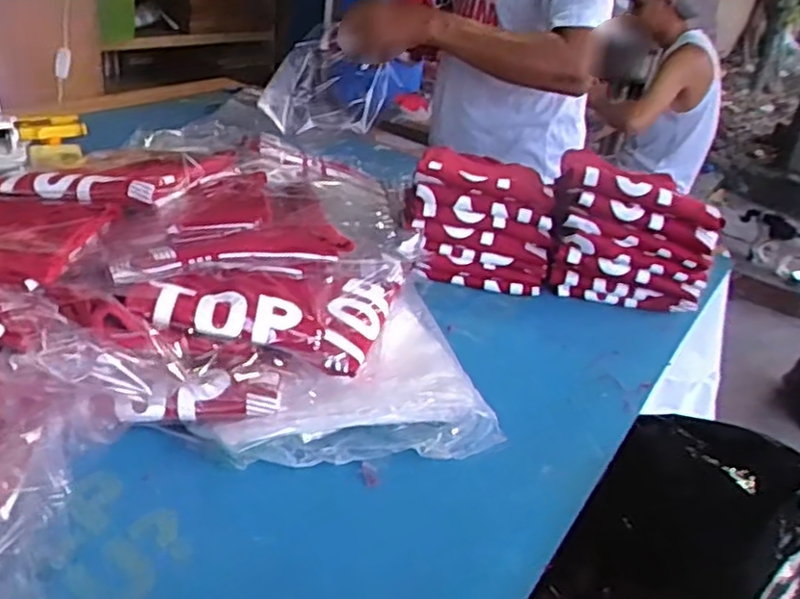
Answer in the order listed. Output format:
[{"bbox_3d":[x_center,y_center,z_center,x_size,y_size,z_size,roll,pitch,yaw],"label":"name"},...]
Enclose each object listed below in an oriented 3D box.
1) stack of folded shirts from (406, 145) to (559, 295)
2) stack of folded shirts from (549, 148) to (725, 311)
[{"bbox_3d":[0.114,-0.133,0.956,0.182,0.152,0.212,10,30,2],"label":"stack of folded shirts"},{"bbox_3d":[0.311,-0.109,0.932,0.198,0.174,0.220,14,30,8],"label":"stack of folded shirts"}]

